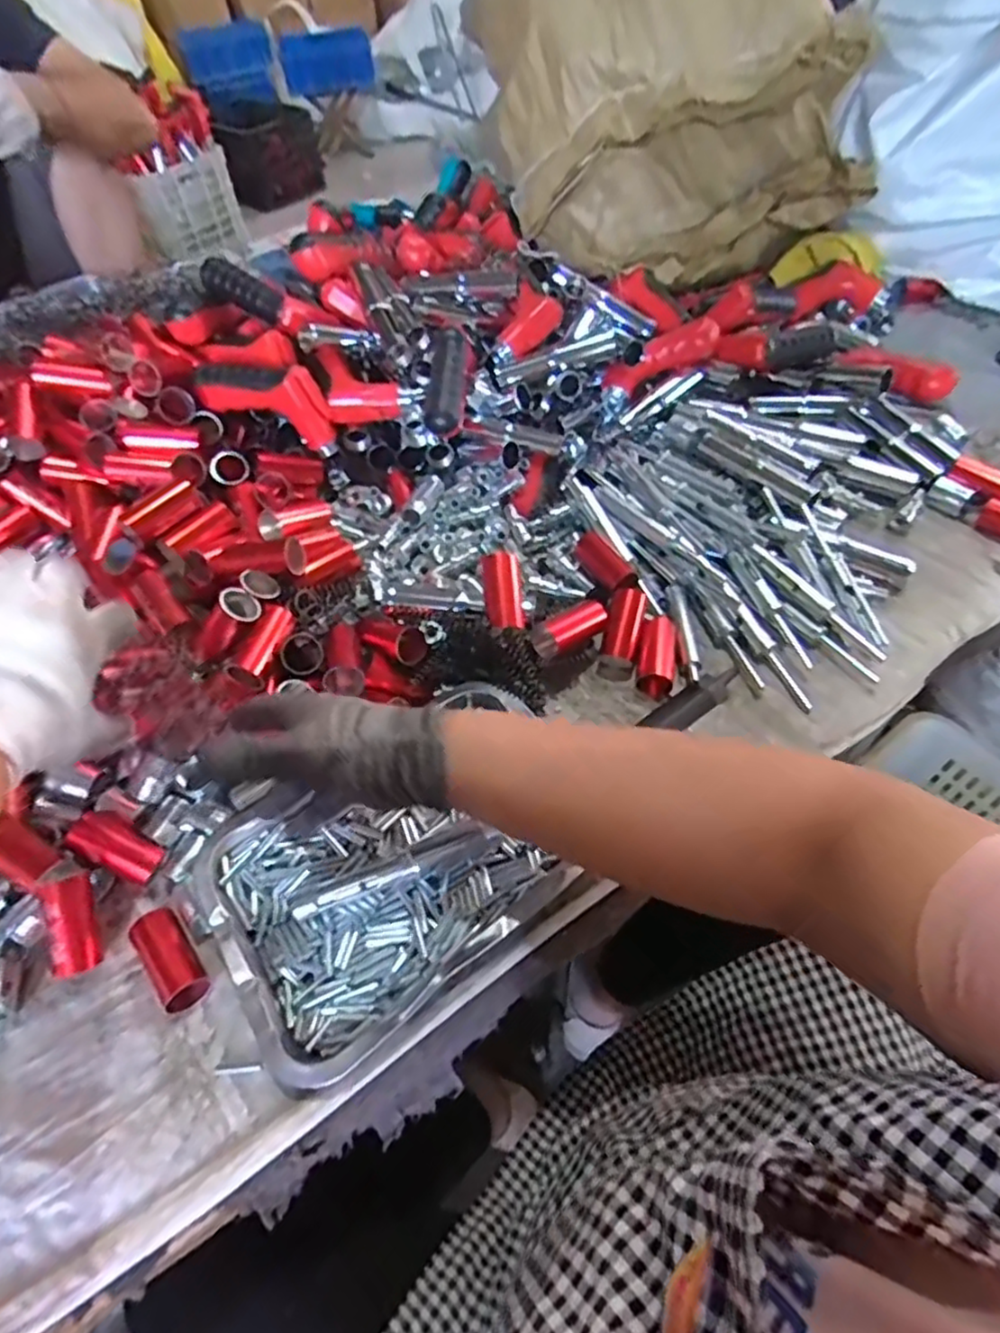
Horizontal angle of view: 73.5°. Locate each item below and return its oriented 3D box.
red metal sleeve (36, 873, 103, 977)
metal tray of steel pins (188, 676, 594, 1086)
[{"bbox_3d":[-0.280,0.169,0.439,0.024,0.021,0.059,-12,85,-5],"label":"red metal sleeve"},{"bbox_3d":[-0.066,0.126,0.456,0.247,0.028,0.176,-32,57,-18],"label":"metal tray of steel pins"}]

